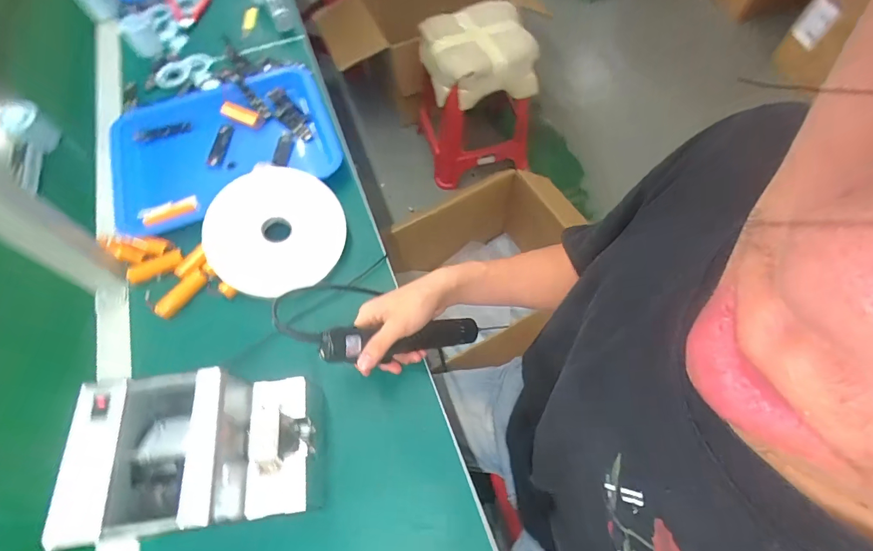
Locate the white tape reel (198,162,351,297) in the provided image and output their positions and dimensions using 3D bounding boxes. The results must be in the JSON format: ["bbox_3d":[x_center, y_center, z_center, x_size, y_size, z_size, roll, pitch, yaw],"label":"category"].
[{"bbox_3d":[-0.217,-0.062,0.577,0.173,0.014,0.177,4,75,-15],"label":"white tape reel"}]

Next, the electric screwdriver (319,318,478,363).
[{"bbox_3d":[-0.033,0.071,0.497,0.200,0.042,0.035,1,57,-35],"label":"electric screwdriver"}]

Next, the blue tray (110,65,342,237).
[{"bbox_3d":[-0.340,-0.222,0.682,0.327,0.034,0.275,-22,64,-10],"label":"blue tray"}]

